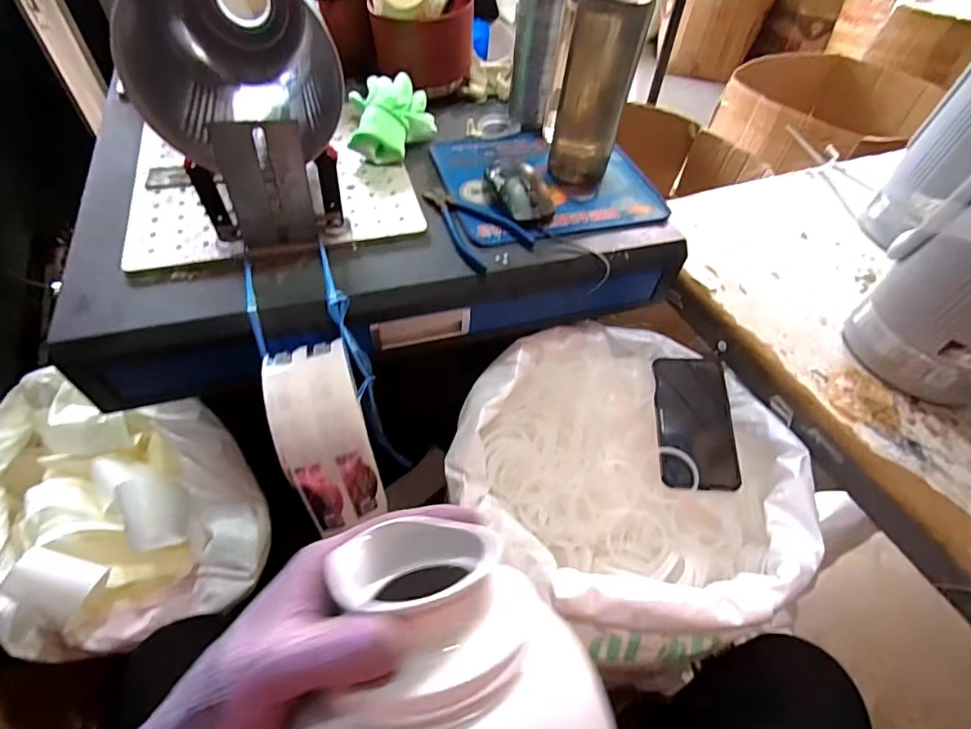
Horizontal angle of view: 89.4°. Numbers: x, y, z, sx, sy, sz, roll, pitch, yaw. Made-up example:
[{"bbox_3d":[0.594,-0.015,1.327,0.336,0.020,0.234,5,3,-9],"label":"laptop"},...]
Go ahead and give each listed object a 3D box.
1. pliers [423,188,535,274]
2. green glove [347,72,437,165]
[{"bbox_3d":[-0.020,-0.157,0.552,0.079,0.014,0.138,-33,60,-27],"label":"pliers"},{"bbox_3d":[-0.115,-0.311,0.619,0.100,0.056,0.131,0,51,-5],"label":"green glove"}]

